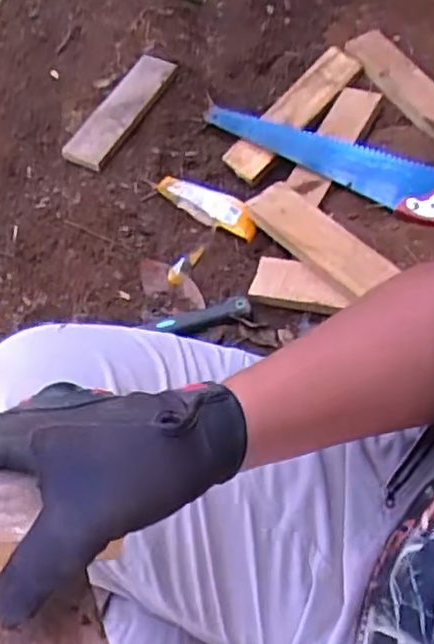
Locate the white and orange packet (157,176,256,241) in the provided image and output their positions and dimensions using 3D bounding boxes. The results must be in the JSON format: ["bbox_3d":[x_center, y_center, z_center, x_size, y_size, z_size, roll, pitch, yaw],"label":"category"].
[{"bbox_3d":[-0.014,-0.168,0.953,0.164,0.031,0.046,30,60,17],"label":"white and orange packet"}]

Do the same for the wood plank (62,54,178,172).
[{"bbox_3d":[-0.145,-0.328,1.042,0.062,0.023,0.226,33,73,-5],"label":"wood plank"}]

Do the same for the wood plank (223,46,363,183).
[{"bbox_3d":[0.112,-0.311,1.001,0.243,0.023,0.060,-46,67,-3],"label":"wood plank"}]

